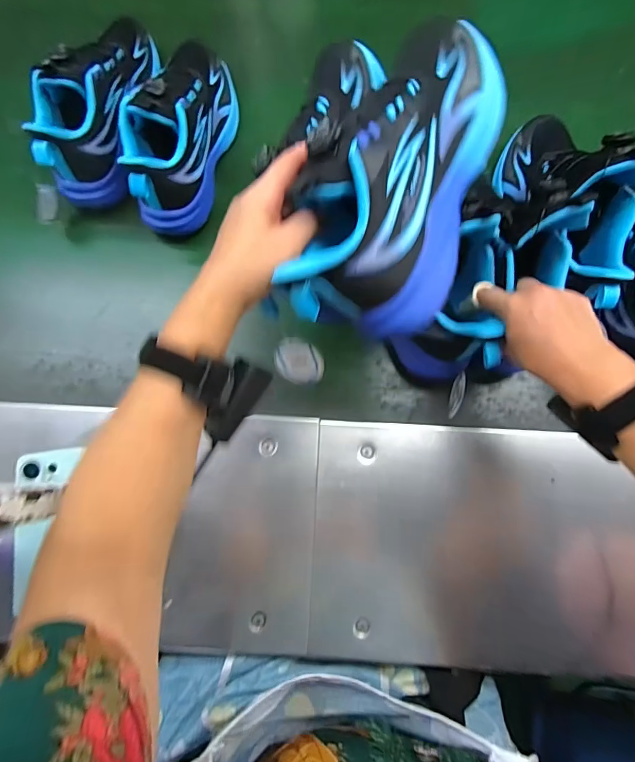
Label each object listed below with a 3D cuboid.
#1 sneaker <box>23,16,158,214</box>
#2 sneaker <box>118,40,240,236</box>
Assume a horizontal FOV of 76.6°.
[{"bbox_3d":[-0.266,-0.346,0.488,0.082,0.112,0.260,12,78,3],"label":"sneaker"},{"bbox_3d":[-0.160,-0.300,0.475,0.079,0.113,0.238,11,78,3],"label":"sneaker"}]

